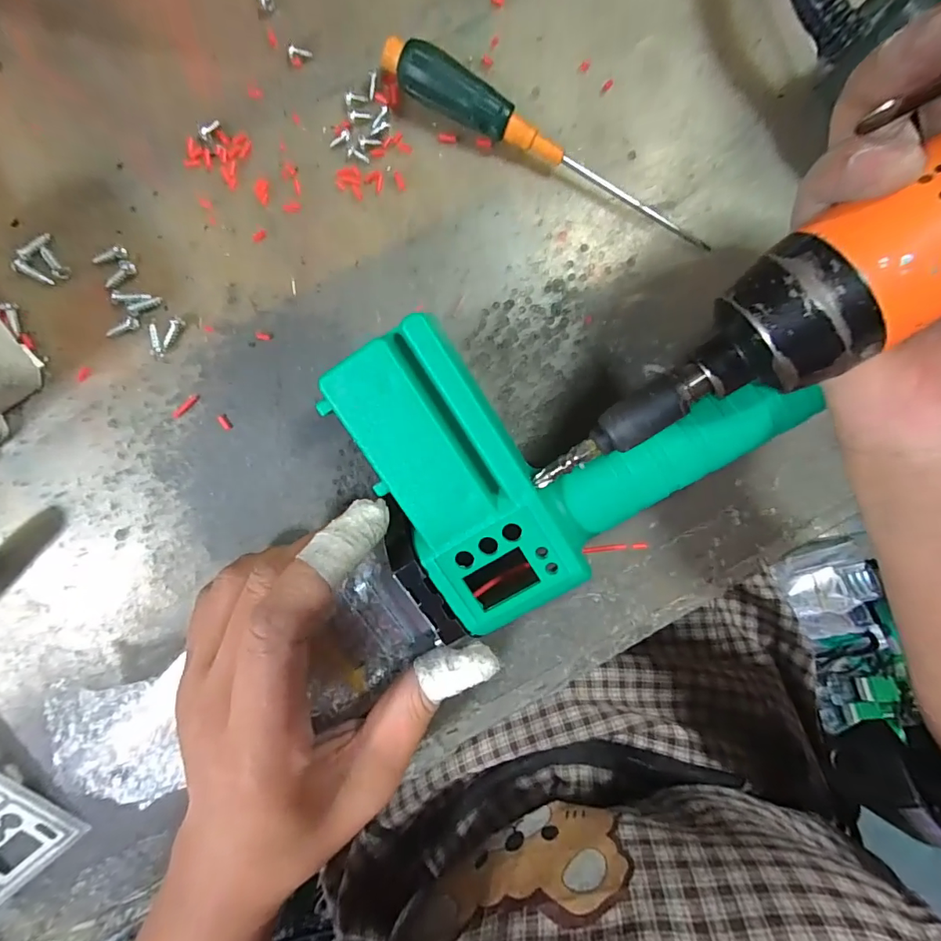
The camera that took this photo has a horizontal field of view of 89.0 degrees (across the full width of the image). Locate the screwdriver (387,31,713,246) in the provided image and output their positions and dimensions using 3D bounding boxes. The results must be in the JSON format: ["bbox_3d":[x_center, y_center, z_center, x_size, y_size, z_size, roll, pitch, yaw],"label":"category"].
[{"bbox_3d":[0.032,-0.127,0.194,0.143,0.017,0.016,28,95,-7],"label":"screwdriver"}]

